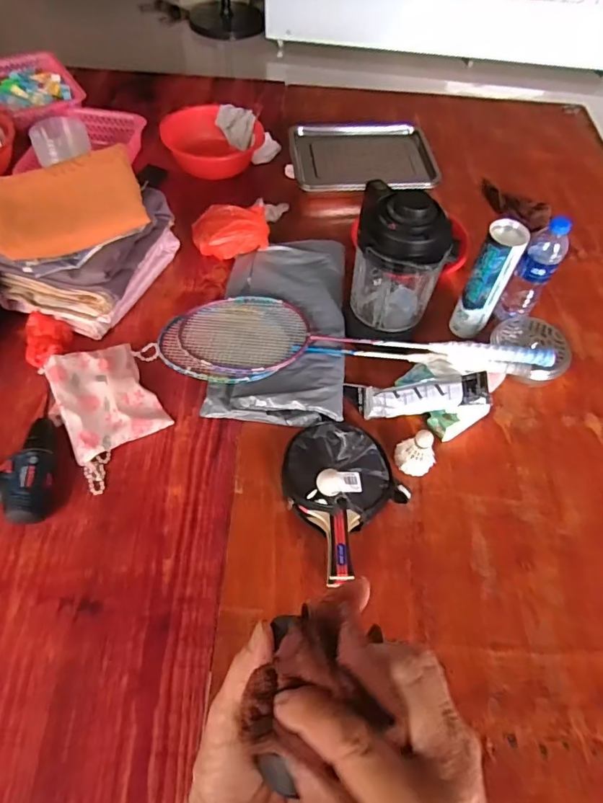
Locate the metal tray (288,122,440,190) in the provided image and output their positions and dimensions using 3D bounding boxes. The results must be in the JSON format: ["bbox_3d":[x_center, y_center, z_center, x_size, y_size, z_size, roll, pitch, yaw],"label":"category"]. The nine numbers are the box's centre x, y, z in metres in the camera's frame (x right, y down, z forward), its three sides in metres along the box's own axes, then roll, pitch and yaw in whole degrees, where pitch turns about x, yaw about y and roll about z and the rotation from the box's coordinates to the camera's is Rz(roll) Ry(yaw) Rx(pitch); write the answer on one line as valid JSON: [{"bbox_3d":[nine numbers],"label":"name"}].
[{"bbox_3d":[0.145,-0.613,1.240,0.333,0.024,0.264,-6,58,-6],"label":"metal tray"}]

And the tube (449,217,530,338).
[{"bbox_3d":[0.335,-0.212,0.907,0.072,0.218,0.065,23,59,13],"label":"tube"}]

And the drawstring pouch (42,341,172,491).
[{"bbox_3d":[-0.314,0.009,0.842,0.178,0.045,0.251,-21,60,-15],"label":"drawstring pouch"}]

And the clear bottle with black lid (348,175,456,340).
[{"bbox_3d":[0.161,-0.228,0.856,0.144,0.274,0.152,13,57,6],"label":"clear bottle with black lid"}]

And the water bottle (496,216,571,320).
[{"bbox_3d":[0.426,-0.234,0.918,0.060,0.216,0.057,28,60,16],"label":"water bottle"}]

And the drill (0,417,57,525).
[{"bbox_3d":[-0.458,0.101,0.762,0.141,0.066,0.164,-3,57,-4],"label":"drill"}]

